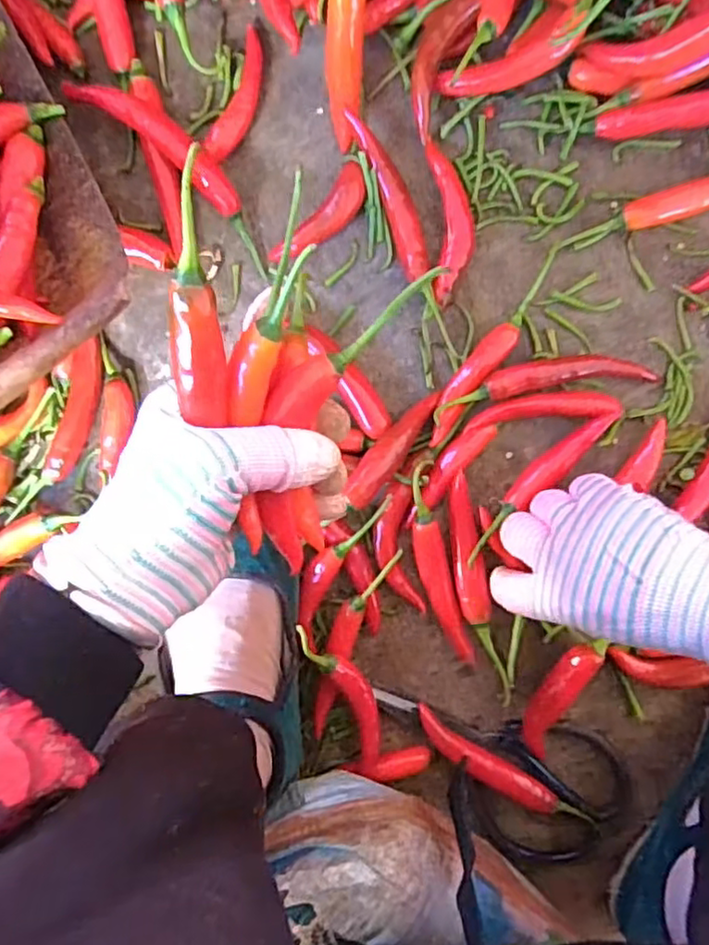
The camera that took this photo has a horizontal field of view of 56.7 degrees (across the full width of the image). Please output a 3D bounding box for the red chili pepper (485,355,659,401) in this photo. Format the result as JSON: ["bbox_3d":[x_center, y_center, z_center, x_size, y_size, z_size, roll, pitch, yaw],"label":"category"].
[{"bbox_3d":[0.133,-0.060,0.403,0.105,0.027,0.020,-7,96,1],"label":"red chili pepper"}]

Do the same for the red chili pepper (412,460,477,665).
[{"bbox_3d":[0.051,0.059,0.411,0.021,0.026,0.130,-13,96,2],"label":"red chili pepper"}]

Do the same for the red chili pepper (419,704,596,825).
[{"bbox_3d":[0.098,0.197,0.431,0.136,0.021,0.018,33,95,-3],"label":"red chili pepper"}]

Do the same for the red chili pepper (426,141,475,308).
[{"bbox_3d":[0.059,-0.151,0.400,0.025,0.015,0.093,-3,96,1],"label":"red chili pepper"}]

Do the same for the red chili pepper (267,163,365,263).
[{"bbox_3d":[-0.020,-0.152,0.396,0.072,0.017,0.021,-42,94,5],"label":"red chili pepper"}]

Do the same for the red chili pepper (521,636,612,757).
[{"bbox_3d":[0.130,0.141,0.422,0.021,0.024,0.083,26,96,-2],"label":"red chili pepper"}]

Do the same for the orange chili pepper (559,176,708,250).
[{"bbox_3d":[0.183,-0.158,0.394,0.114,0.016,0.020,-18,95,3],"label":"orange chili pepper"}]

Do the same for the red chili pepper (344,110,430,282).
[{"bbox_3d":[0.025,-0.166,0.396,0.021,0.022,0.098,-22,95,3],"label":"red chili pepper"}]

